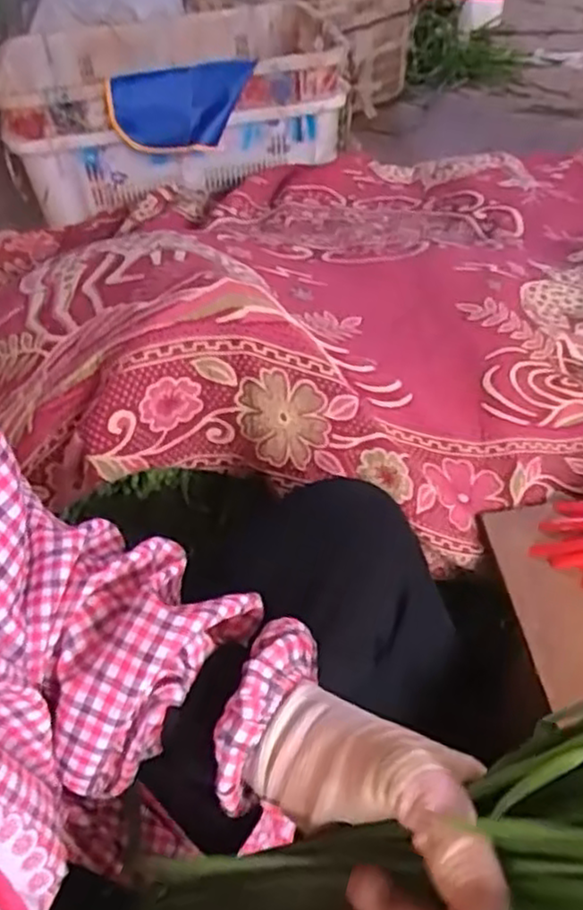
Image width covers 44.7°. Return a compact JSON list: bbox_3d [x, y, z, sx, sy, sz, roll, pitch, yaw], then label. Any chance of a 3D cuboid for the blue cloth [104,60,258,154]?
[{"bbox_3d":[-0.197,-0.613,1.260,0.259,0.133,0.034,0,23,12],"label":"blue cloth"}]

